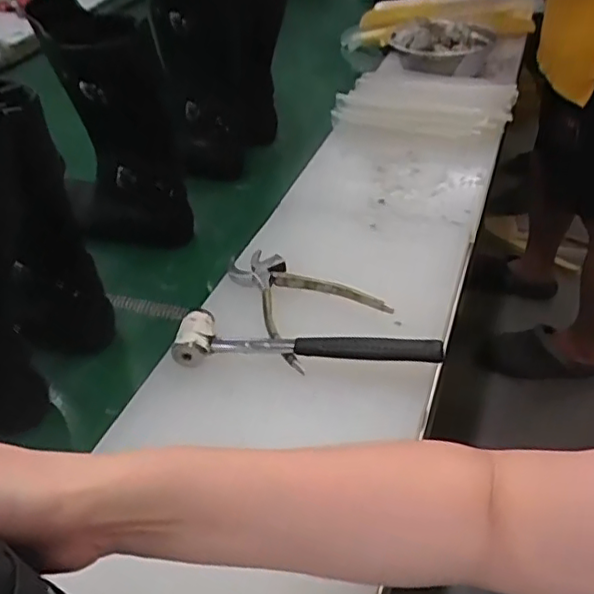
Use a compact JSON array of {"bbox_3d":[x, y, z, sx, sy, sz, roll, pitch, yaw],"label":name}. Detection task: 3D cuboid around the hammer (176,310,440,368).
[{"bbox_3d":[0.008,0.042,0.563,0.236,0.031,0.048,1,40,7],"label":"hammer"}]

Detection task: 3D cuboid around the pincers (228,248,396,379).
[{"bbox_3d":[-0.003,-0.003,0.635,0.118,0.019,0.173,-27,44,-24],"label":"pincers"}]

